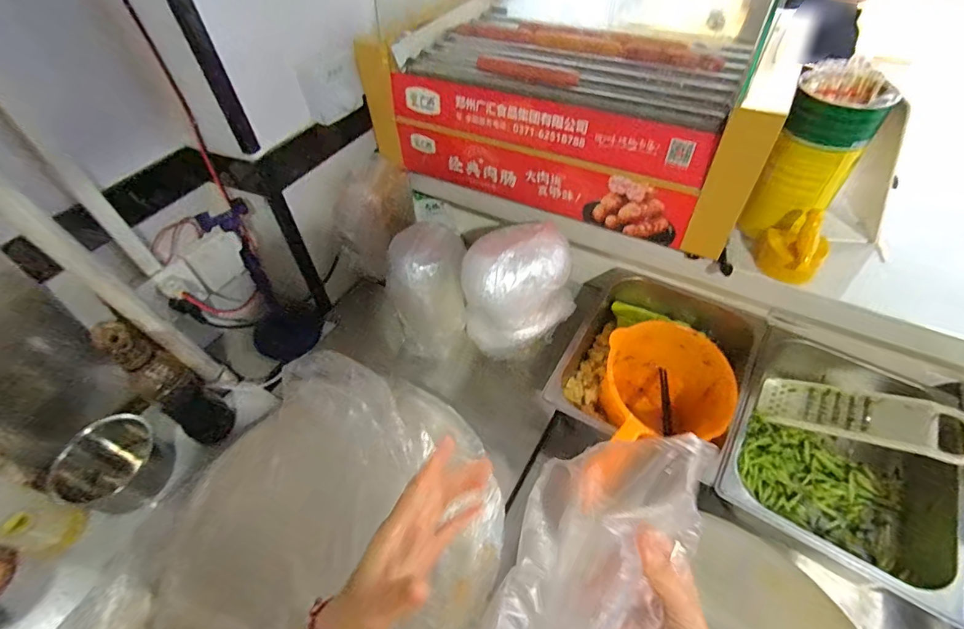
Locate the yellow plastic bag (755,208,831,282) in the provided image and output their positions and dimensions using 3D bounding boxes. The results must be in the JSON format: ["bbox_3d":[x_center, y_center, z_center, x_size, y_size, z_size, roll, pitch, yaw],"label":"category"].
[{"bbox_3d":[0.406,-0.089,0.577,0.079,0.076,0.069,32,59,27],"label":"yellow plastic bag"}]

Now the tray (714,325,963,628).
[{"bbox_3d":[0.498,0.198,0.638,0.256,0.112,0.327,26,56,23],"label":"tray"}]

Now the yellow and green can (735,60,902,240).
[{"bbox_3d":[0.423,-0.197,0.572,0.095,0.188,0.108,32,59,27],"label":"yellow and green can"}]

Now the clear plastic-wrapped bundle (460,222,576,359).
[{"bbox_3d":[0.056,-0.028,0.699,0.168,0.202,0.118,7,51,9],"label":"clear plastic-wrapped bundle"}]

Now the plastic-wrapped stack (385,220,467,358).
[{"bbox_3d":[-0.089,-0.032,0.750,0.123,0.211,0.102,-3,50,1],"label":"plastic-wrapped stack"}]

